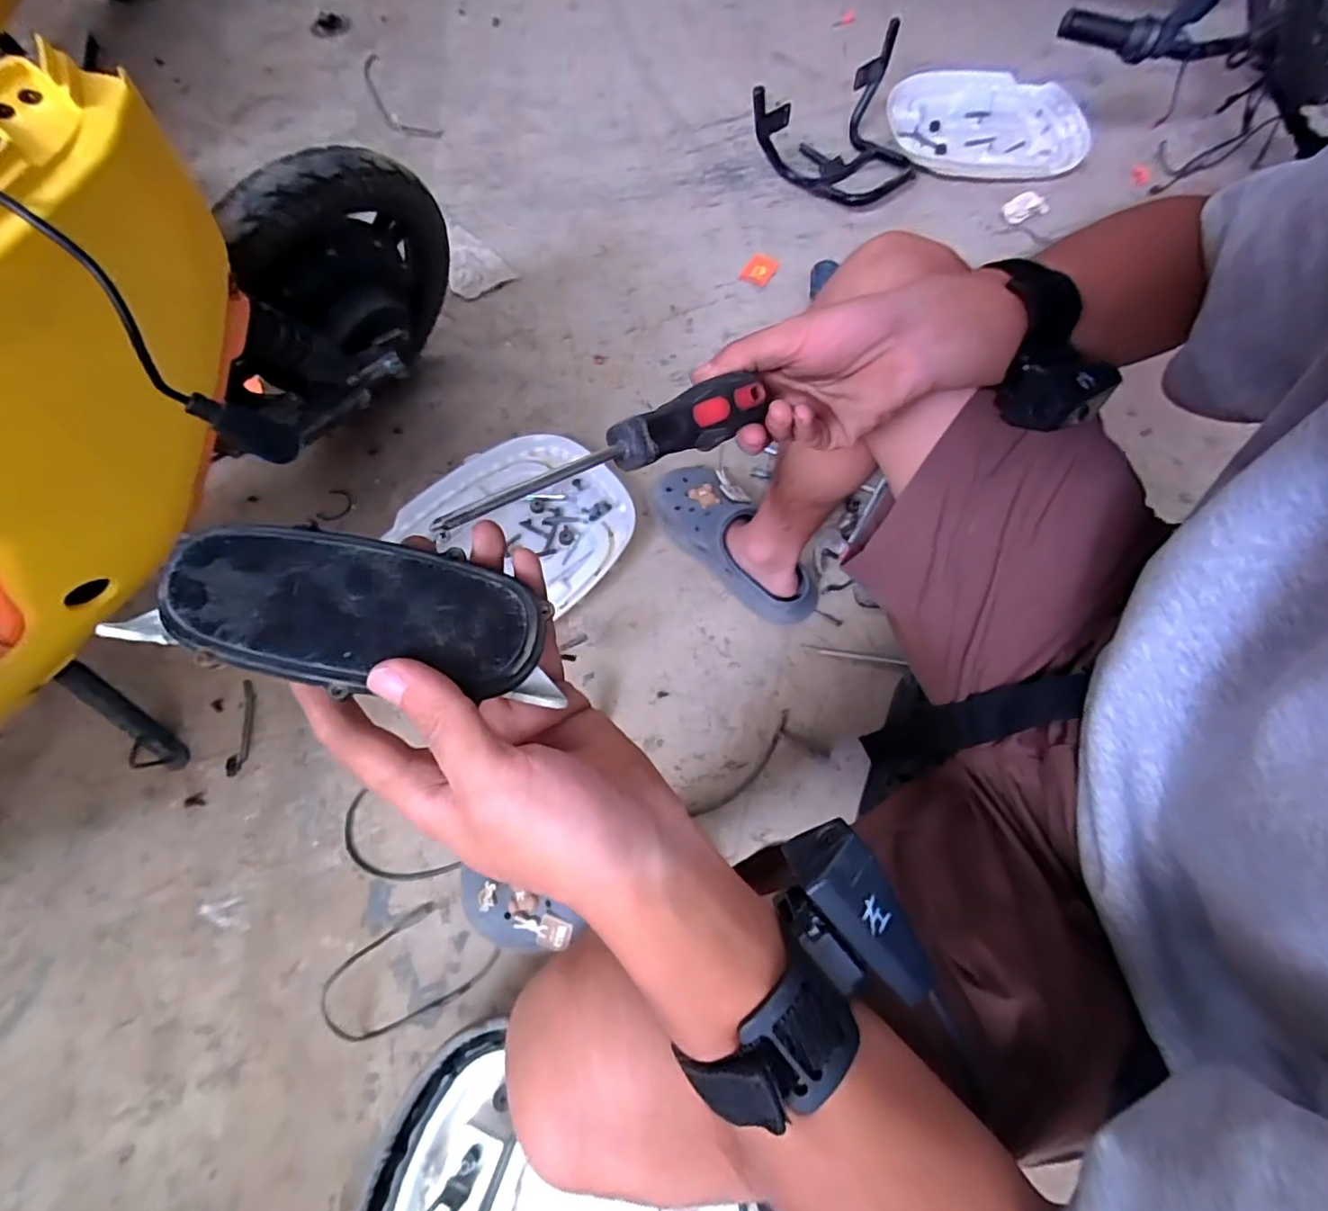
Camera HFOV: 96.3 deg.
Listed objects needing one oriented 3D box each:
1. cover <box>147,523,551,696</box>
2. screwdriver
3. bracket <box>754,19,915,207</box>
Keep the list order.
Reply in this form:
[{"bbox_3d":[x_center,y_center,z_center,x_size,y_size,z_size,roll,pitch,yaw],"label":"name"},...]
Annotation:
[{"bbox_3d":[-0.107,0.002,0.212,0.122,0.013,0.052,8,67,-10],"label":"cover"},{"bbox_3d":[-0.018,-0.074,0.274,0.188,0.020,0.030,-31,70,-32],"label":"screwdriver"},{"bbox_3d":[0.334,-0.875,1.073,0.310,0.152,0.291,15,68,6],"label":"bracket"}]

